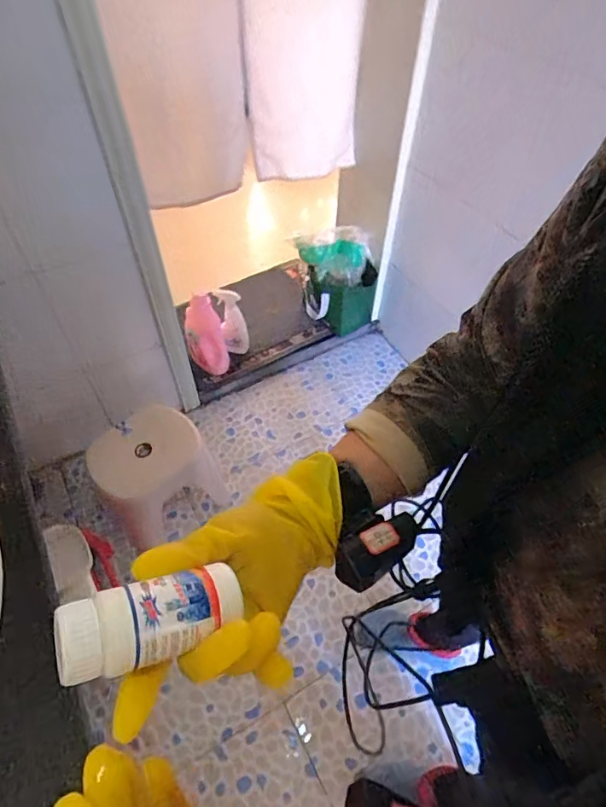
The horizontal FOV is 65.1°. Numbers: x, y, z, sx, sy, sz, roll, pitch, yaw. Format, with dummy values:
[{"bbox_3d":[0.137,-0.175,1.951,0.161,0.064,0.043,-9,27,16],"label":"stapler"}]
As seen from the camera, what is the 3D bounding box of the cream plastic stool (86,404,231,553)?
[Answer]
[{"bbox_3d":[-0.392,0.187,1.282,0.287,0.289,0.206,-34,60,-24],"label":"cream plastic stool"}]

